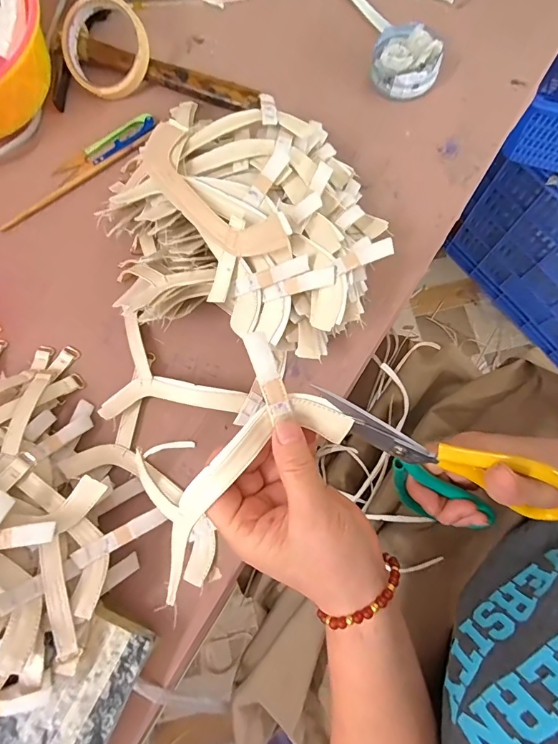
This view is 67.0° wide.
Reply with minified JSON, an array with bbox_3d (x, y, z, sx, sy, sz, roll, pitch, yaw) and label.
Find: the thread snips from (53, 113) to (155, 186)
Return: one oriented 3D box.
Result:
[{"bbox_3d":[-0.185,-0.239,0.443,0.117,0.007,0.031,-33,79,-6],"label":"thread snips"}]

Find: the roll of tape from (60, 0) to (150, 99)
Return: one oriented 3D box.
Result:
[{"bbox_3d":[-0.181,-0.343,0.446,0.091,0.028,0.091,2,107,7],"label":"roll of tape"}]

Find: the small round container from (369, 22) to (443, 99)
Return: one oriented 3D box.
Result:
[{"bbox_3d":[0.134,-0.330,0.443,0.067,0.033,0.079,11,78,4],"label":"small round container"}]

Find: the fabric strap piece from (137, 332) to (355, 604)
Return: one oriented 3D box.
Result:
[{"bbox_3d":[-0.034,0.059,0.251,0.076,0.035,0.148,43,93,10],"label":"fabric strap piece"}]

